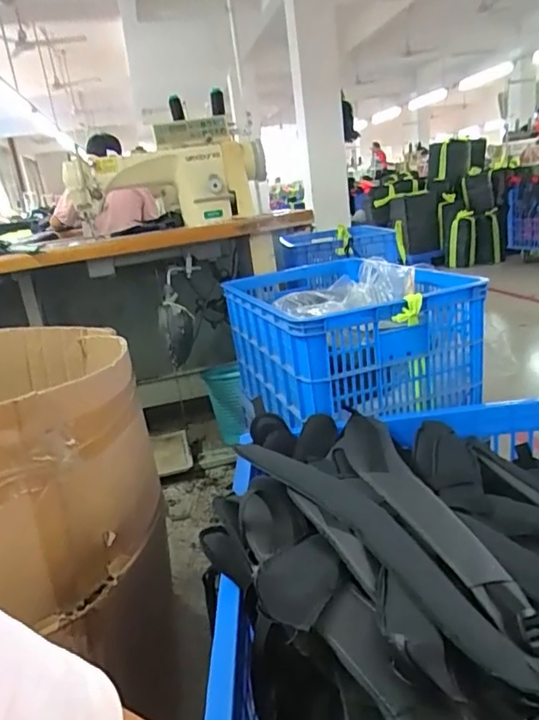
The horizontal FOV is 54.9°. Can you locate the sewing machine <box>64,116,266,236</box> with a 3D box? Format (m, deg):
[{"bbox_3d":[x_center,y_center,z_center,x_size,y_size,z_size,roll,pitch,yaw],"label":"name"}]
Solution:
[{"bbox_3d":[-0.303,-0.564,1.588,0.589,0.285,0.210,-10,18,-8],"label":"sewing machine"}]

